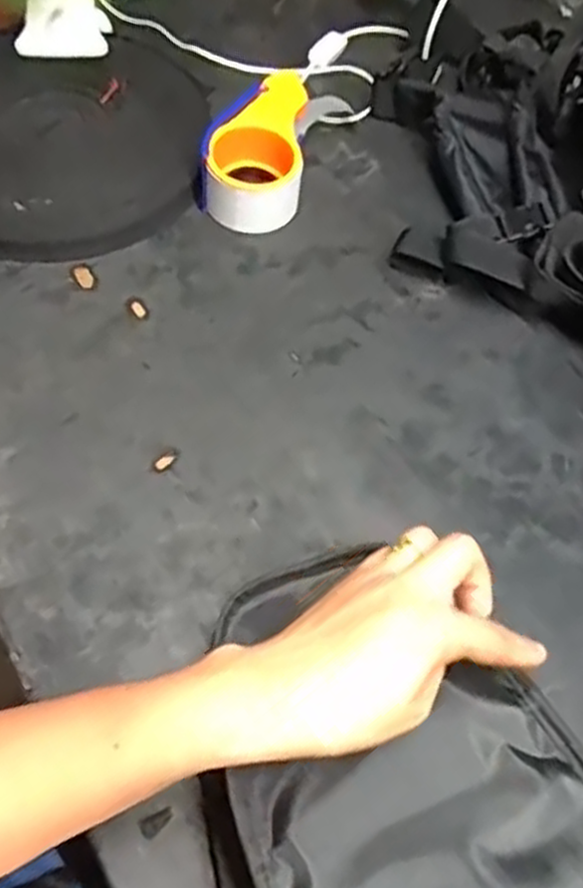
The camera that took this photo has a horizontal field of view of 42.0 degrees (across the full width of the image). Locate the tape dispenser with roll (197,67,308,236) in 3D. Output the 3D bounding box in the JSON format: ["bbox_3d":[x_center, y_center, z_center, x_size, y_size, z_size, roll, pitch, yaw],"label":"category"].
[{"bbox_3d":[-0.032,-0.255,0.664,0.085,0.062,0.137,4,55,-2],"label":"tape dispenser with roll"}]

